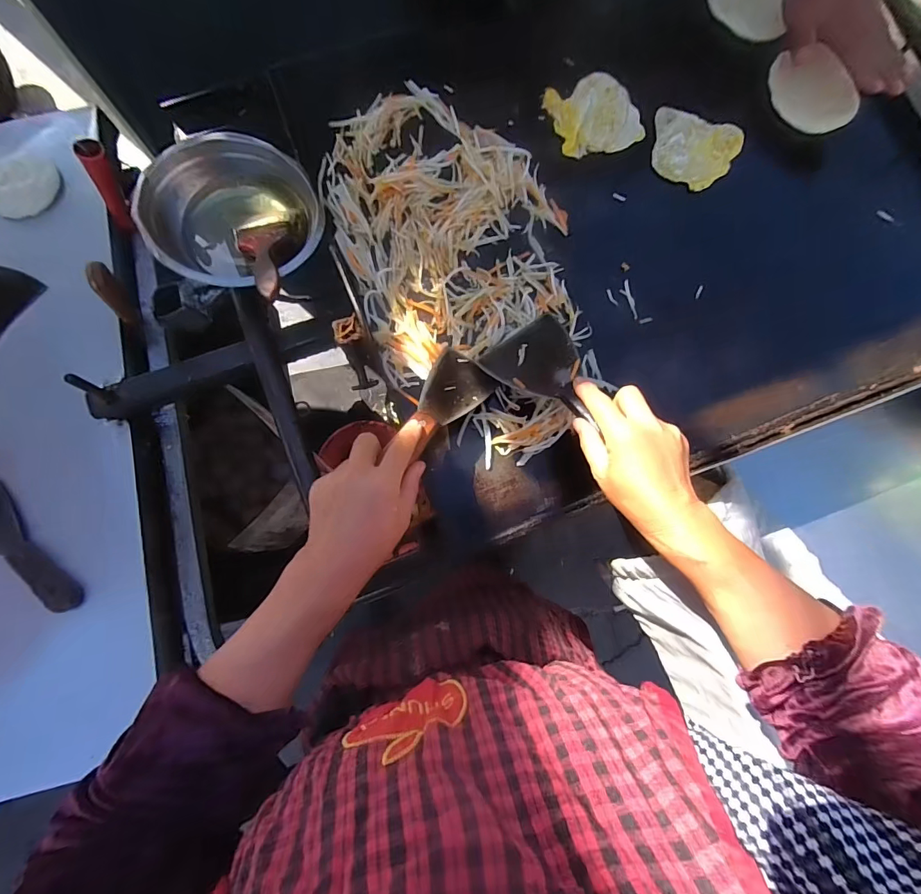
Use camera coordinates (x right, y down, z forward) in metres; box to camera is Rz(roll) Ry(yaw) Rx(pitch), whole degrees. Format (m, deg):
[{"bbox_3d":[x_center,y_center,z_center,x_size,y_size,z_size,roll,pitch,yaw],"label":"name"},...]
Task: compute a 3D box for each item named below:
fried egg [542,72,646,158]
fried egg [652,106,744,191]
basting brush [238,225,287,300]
[{"bbox_3d":[0.166,-0.409,0.551,0.108,0.010,0.097,-21,83,-5],"label":"fried egg"},{"bbox_3d":[0.289,-0.369,0.551,0.104,0.014,0.106,0,82,-2],"label":"fried egg"},{"bbox_3d":[-0.206,-0.201,0.472,0.051,0.010,0.155,-21,53,-5],"label":"basting brush"}]

